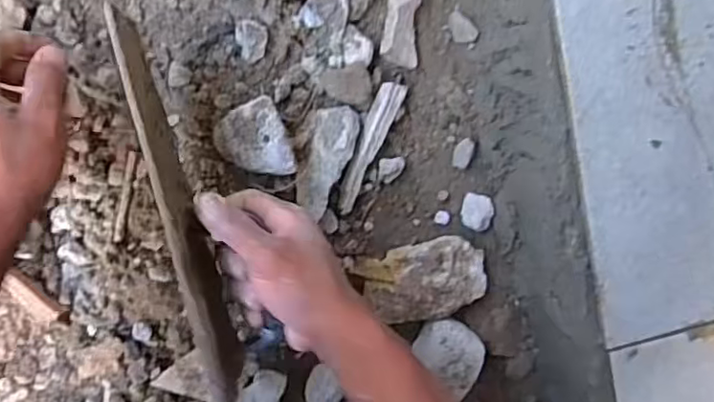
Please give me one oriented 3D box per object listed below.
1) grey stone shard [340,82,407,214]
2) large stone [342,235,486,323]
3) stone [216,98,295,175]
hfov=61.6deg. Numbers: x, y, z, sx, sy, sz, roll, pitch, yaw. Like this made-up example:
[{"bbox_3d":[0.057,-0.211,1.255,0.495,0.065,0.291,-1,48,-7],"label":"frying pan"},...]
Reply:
[{"bbox_3d":[0.010,-0.051,0.568,0.023,0.025,0.128,24,88,-10],"label":"grey stone shard"},{"bbox_3d":[0.065,0.076,0.577,0.122,0.045,0.070,-15,95,-8],"label":"large stone"},{"bbox_3d":[-0.088,-0.047,0.503,0.056,0.046,0.065,-22,97,-11],"label":"stone"}]

